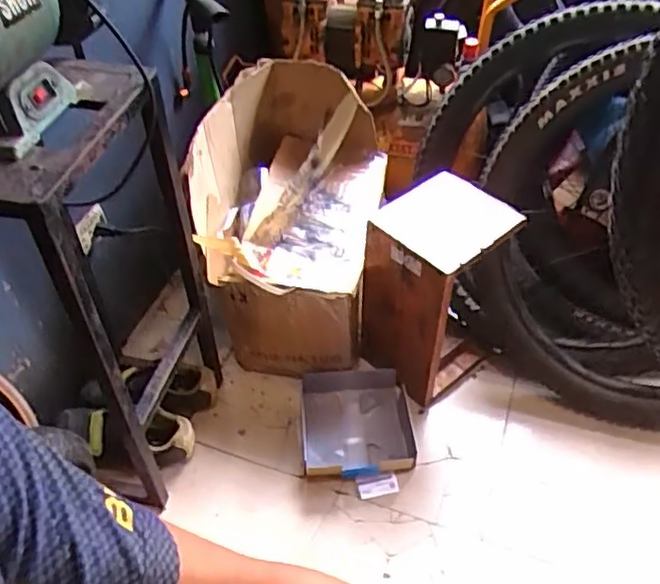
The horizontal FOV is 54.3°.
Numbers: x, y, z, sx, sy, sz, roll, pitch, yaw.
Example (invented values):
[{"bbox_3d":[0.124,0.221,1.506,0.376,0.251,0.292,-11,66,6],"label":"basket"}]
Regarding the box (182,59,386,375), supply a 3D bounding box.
[{"bbox_3d":[-0.071,-0.158,1.330,0.324,0.436,0.456,6,47,6],"label":"box"}]

